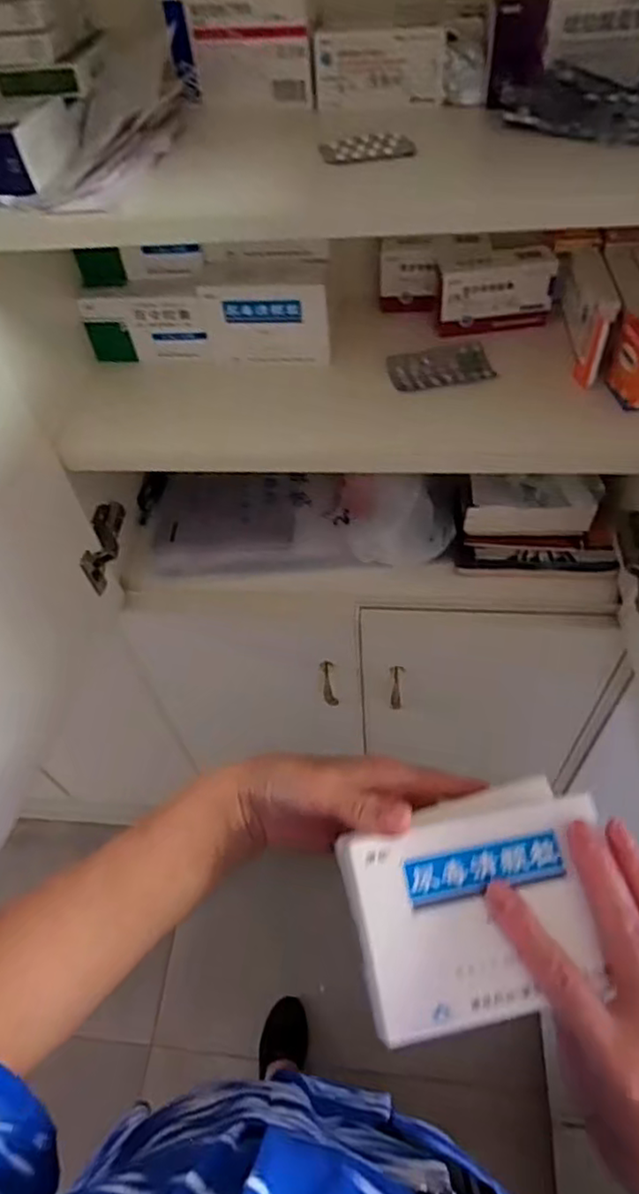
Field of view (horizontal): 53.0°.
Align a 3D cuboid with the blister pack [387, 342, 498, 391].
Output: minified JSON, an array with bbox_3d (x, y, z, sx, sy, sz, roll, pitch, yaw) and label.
[{"bbox_3d":[0.127,-0.244,0.680,0.106,0.010,0.060,-11,50,-3],"label":"blister pack"}]

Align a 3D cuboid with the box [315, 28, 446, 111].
[{"bbox_3d":[0.051,-0.449,0.546,0.108,0.048,0.014,6,51,11],"label":"box"}]

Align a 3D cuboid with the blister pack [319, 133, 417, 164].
[{"bbox_3d":[0.037,-0.349,0.499,0.071,0.004,0.032,-9,65,-3],"label":"blister pack"}]

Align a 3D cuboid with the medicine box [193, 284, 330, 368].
[{"bbox_3d":[-0.057,-0.284,0.673,0.134,0.079,0.019,6,51,11],"label":"medicine box"}]

